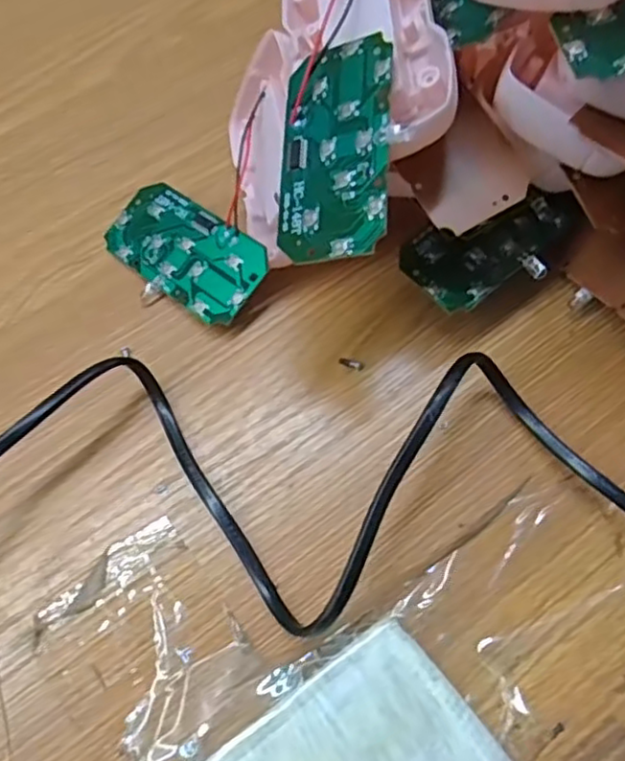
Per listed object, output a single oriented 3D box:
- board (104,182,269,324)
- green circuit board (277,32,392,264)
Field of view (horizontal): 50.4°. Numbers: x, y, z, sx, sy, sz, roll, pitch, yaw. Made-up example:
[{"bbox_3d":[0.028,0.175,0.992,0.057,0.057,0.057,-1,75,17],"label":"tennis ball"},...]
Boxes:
[{"bbox_3d":[-0.053,-0.051,0.269,0.073,0.004,0.041,35,87,22],"label":"board"},{"bbox_3d":[0.006,-0.074,0.211,0.038,0.004,0.072,-3,78,28],"label":"green circuit board"}]

